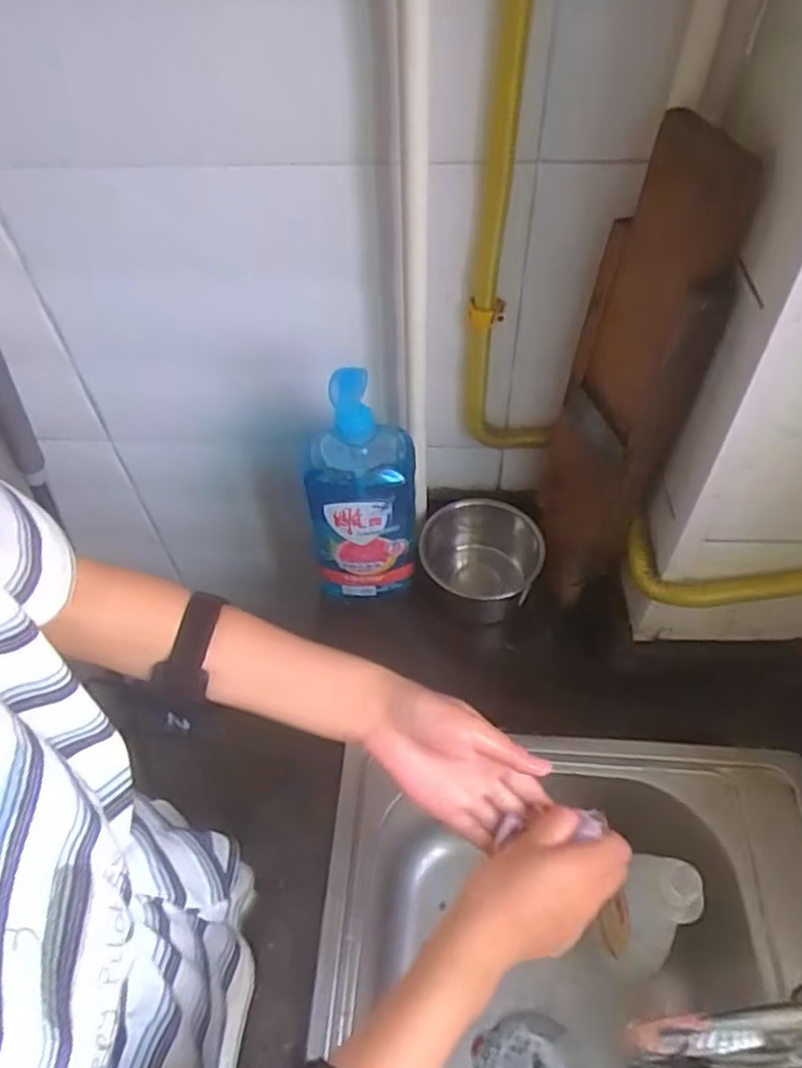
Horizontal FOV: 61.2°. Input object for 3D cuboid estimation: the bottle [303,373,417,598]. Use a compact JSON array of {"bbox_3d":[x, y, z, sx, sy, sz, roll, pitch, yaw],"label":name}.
[{"bbox_3d":[-0.038,-0.042,0.668,0.101,0.266,0.071,-2,52,1],"label":"bottle"}]

